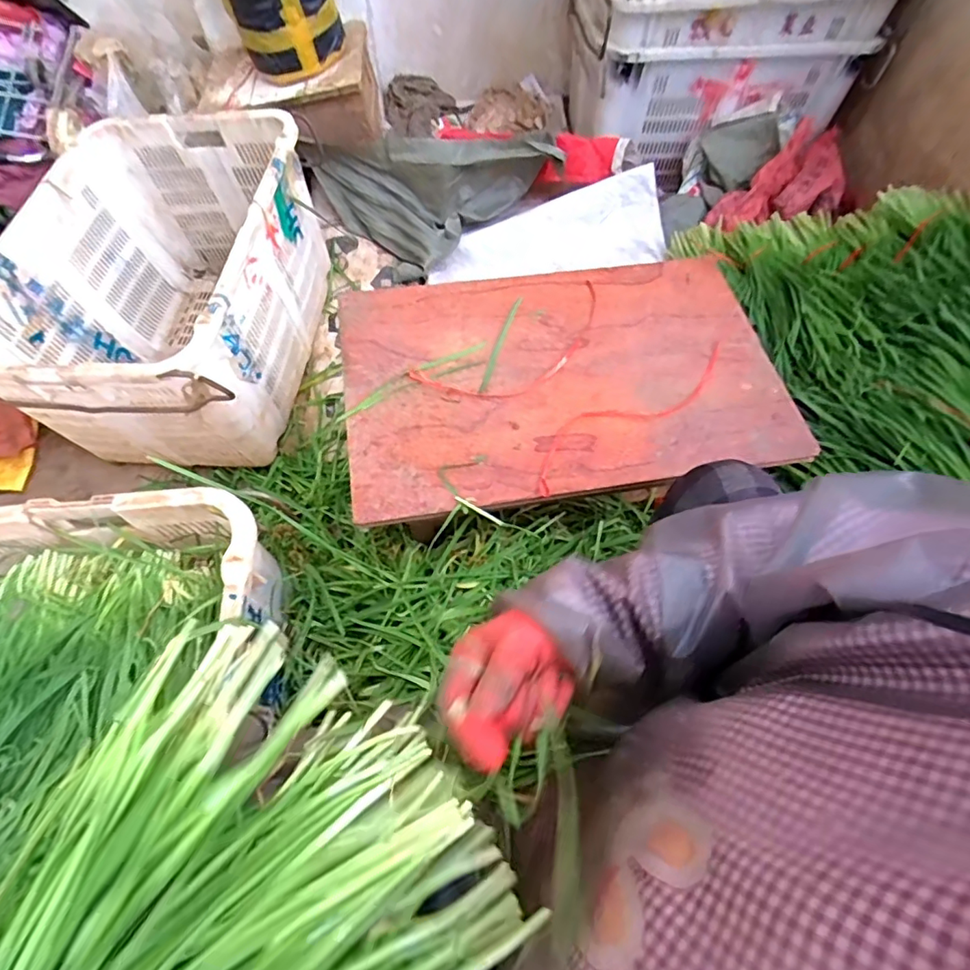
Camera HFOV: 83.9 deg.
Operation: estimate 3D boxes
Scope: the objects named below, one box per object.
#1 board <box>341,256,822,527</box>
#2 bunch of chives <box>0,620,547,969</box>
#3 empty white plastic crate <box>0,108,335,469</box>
[{"bbox_3d":[0.105,-0.167,0.748,0.576,0.016,0.387,-8,59,-7],"label":"board"},{"bbox_3d":[-0.222,0.255,0.289,0.426,0.096,0.244,-29,66,-14],"label":"bunch of chives"},{"bbox_3d":[-0.626,-0.395,1.124,0.483,0.384,0.718,1,62,1],"label":"empty white plastic crate"}]

